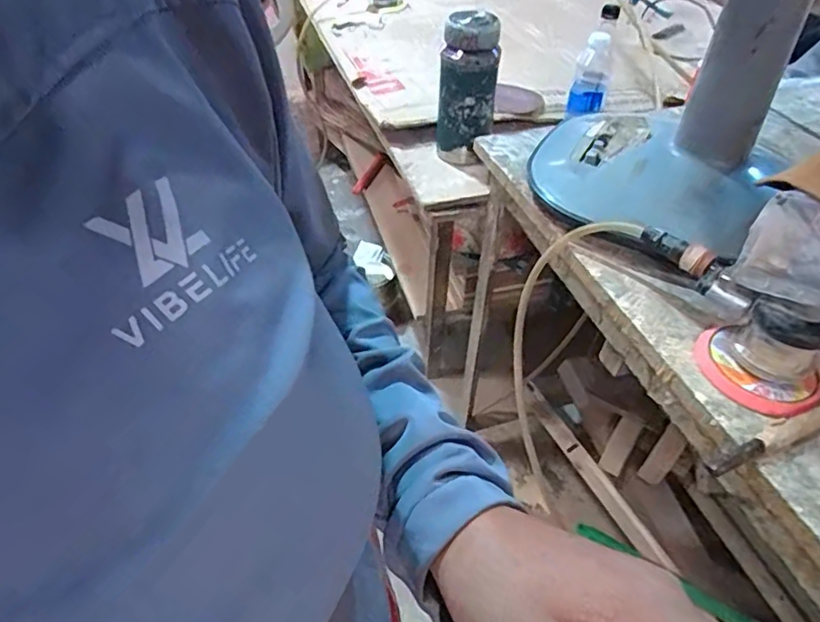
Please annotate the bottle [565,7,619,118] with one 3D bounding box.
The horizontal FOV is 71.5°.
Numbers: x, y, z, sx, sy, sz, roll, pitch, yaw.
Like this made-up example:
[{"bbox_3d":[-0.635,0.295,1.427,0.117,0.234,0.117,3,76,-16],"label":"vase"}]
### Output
[{"bbox_3d":[0.297,-0.396,0.918,0.061,0.155,0.073,16,46,14],"label":"bottle"}]

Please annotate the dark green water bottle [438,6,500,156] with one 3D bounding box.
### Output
[{"bbox_3d":[0.093,-0.354,0.922,0.092,0.202,0.072,4,45,3],"label":"dark green water bottle"}]

